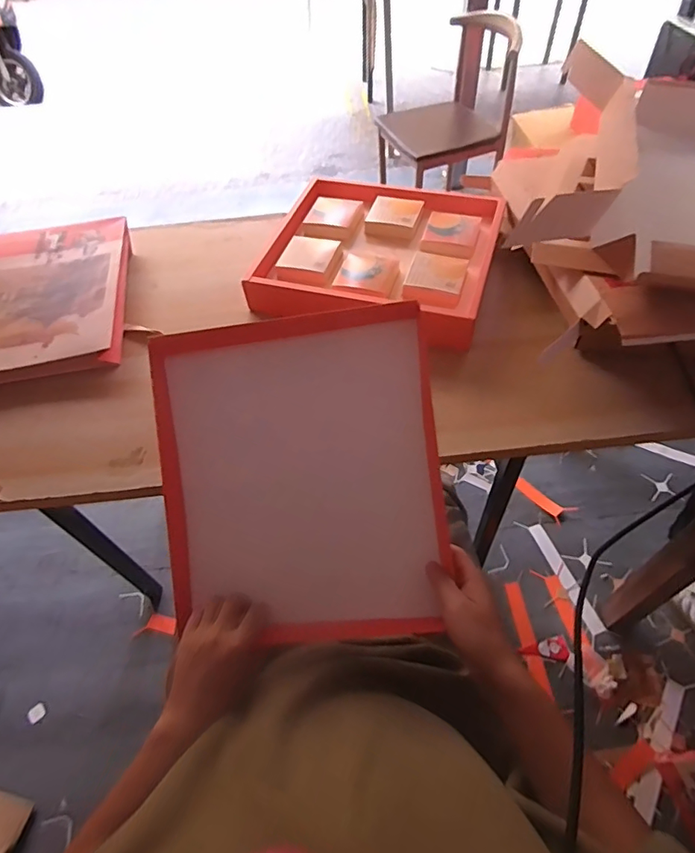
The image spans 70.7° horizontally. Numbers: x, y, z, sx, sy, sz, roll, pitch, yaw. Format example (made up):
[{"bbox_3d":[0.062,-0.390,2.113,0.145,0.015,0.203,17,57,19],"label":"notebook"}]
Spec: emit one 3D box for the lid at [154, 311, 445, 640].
[{"bbox_3d":[-0.059,0.058,0.595,0.332,0.045,0.371,-7,83,7],"label":"lid"}]

